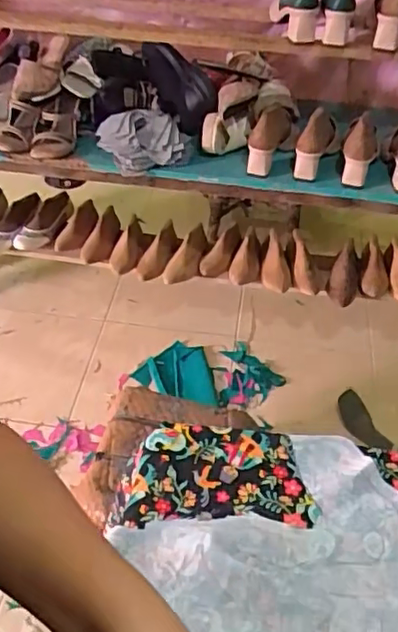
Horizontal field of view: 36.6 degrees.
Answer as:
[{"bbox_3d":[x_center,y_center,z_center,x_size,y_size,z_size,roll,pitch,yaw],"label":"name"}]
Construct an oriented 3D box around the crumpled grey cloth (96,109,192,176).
[{"bbox_3d":[-0.122,-0.389,1.339,0.199,0.070,0.154,-8,45,-12],"label":"crumpled grey cloth"}]

